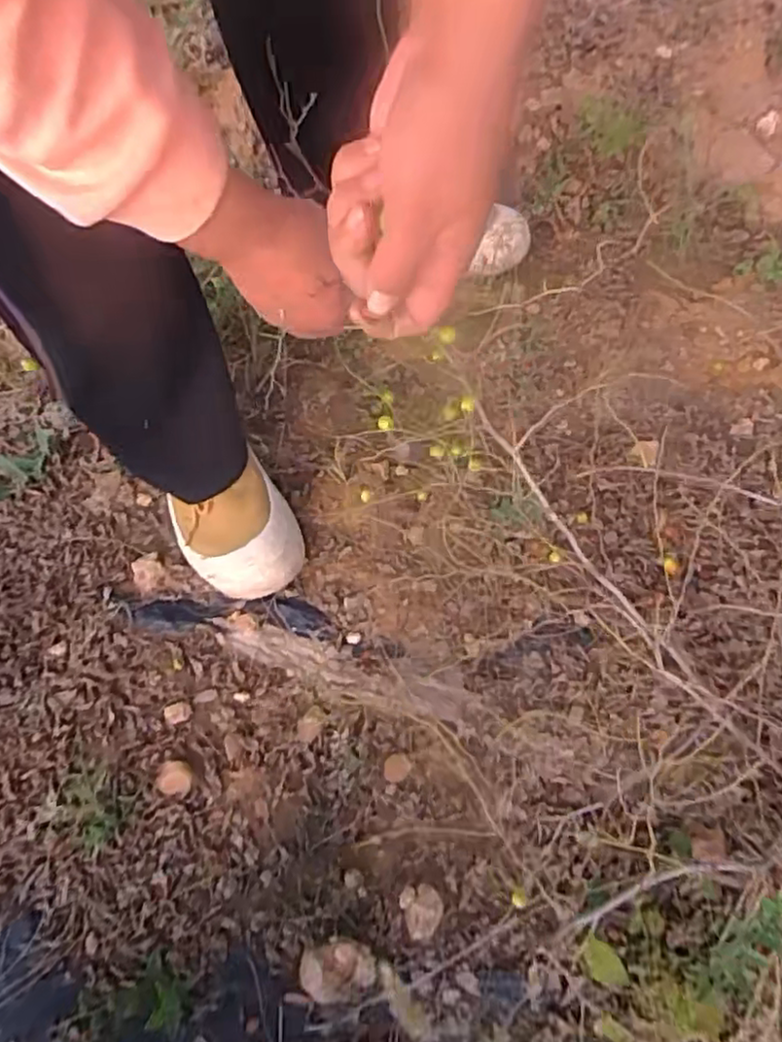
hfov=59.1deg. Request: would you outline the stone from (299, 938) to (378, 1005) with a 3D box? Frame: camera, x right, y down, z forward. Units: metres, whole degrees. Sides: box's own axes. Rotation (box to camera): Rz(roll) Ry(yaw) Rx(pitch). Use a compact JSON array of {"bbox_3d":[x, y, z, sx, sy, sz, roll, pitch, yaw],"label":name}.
[{"bbox_3d":[-0.040,0.341,0.526,0.056,0.027,0.038,-19,70,-4],"label":"stone"}]

